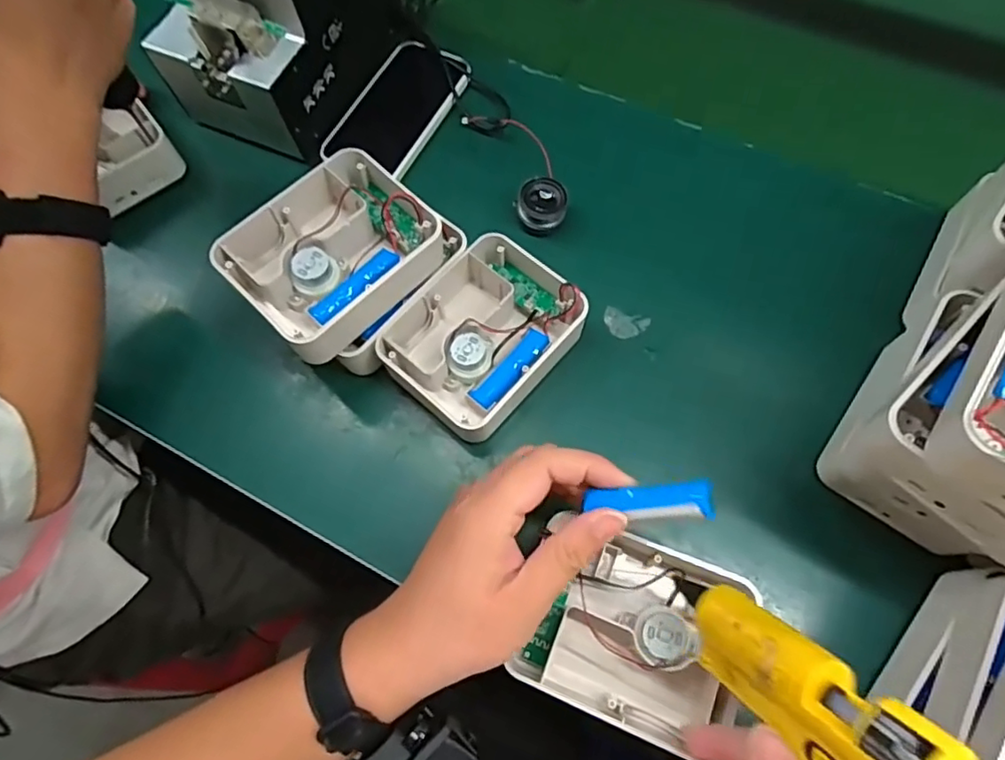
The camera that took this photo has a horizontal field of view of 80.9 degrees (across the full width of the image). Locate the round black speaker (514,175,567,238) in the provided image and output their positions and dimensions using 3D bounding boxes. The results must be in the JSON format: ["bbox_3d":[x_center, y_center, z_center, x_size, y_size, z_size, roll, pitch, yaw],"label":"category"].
[{"bbox_3d":[0.031,-0.138,0.466,0.038,0.024,0.036,-1,68,2],"label":"round black speaker"}]

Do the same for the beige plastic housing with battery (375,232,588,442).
[{"bbox_3d":[-0.012,-0.034,0.421,0.099,0.043,0.138,38,74,16],"label":"beige plastic housing with battery"}]

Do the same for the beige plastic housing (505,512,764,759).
[{"bbox_3d":[0.077,0.149,0.348,0.124,0.044,0.104,18,70,10],"label":"beige plastic housing"}]

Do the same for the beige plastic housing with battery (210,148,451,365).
[{"bbox_3d":[-0.109,-0.082,0.397,0.108,0.044,0.130,42,76,17],"label":"beige plastic housing with battery"}]

